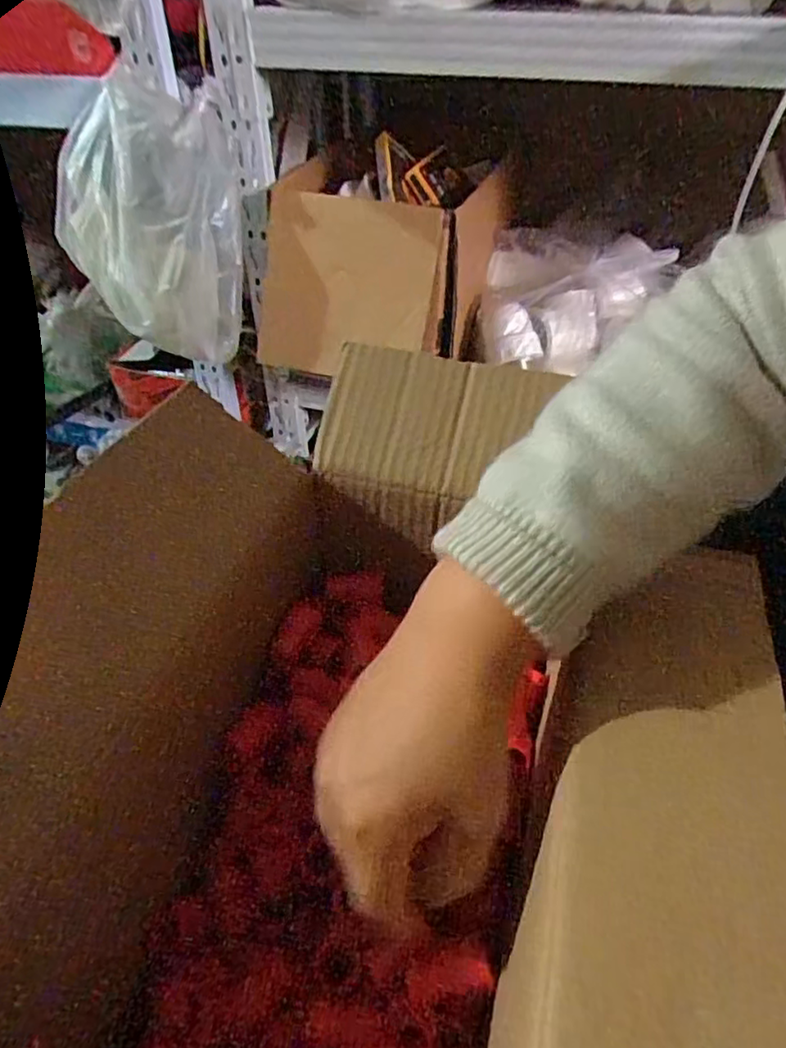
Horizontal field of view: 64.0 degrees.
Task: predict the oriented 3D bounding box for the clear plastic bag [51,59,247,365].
[{"bbox_3d":[-0.284,-0.345,0.725,0.200,0.252,0.134,4,41,6],"label":"clear plastic bag"}]

